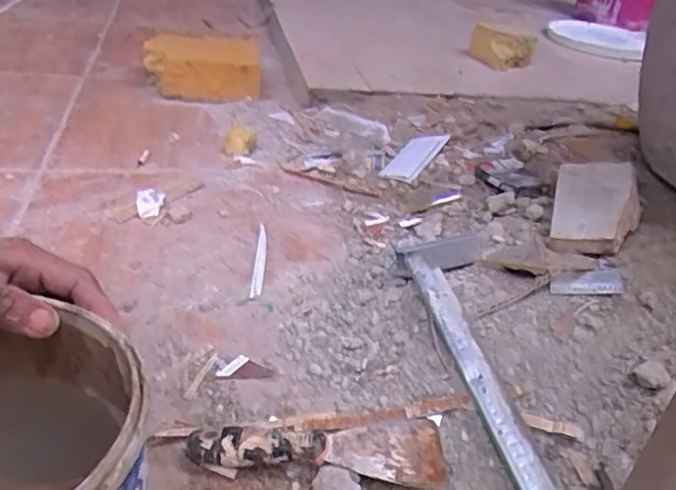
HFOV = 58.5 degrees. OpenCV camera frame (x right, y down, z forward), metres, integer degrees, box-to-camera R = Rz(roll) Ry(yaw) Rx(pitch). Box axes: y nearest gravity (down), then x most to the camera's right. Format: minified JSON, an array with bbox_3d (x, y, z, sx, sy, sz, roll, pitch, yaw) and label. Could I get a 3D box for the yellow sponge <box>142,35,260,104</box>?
[{"bbox_3d":[-0.253,-0.329,1.129,0.214,0.088,0.149,2,35,-6],"label":"yellow sponge"}]

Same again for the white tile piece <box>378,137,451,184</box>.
[{"bbox_3d":[0.118,-0.136,0.937,0.057,0.009,0.138,17,46,28],"label":"white tile piece"}]

